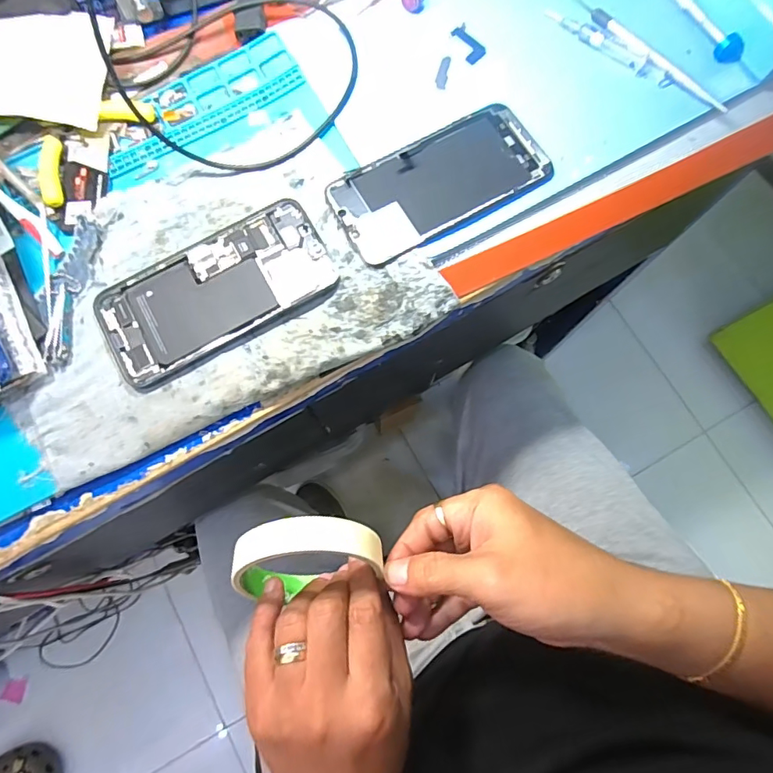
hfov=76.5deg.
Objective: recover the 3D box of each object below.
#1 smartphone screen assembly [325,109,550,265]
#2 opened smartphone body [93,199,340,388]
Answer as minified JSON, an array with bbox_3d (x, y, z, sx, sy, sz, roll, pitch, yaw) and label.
[{"bbox_3d":[0.039,-0.150,0.358,0.156,0.005,0.075,-30,78,-7],"label":"smartphone screen assembly"},{"bbox_3d":[-0.118,-0.068,0.341,0.159,0.008,0.081,-28,78,-7],"label":"opened smartphone body"}]

